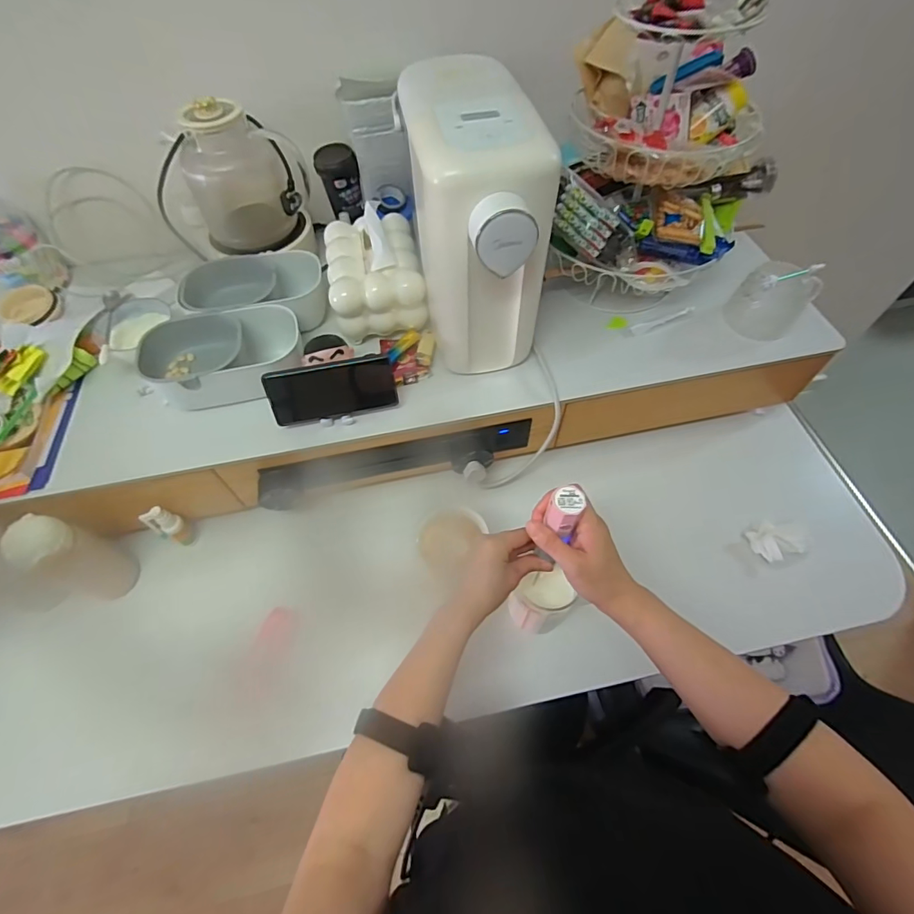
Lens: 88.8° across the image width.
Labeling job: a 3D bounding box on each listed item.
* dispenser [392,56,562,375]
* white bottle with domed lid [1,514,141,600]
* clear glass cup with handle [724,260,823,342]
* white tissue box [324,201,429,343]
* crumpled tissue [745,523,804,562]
[{"bbox_3d":[0.026,-0.270,0.594,0.135,0.281,0.229,-12,59,-6],"label":"dispenser"},{"bbox_3d":[-0.512,0.145,0.644,0.060,0.206,0.070,25,62,16],"label":"white bottle with domed lid"},{"bbox_3d":[0.461,-0.227,0.690,0.099,0.093,0.091,-1,58,1],"label":"clear glass cup with handle"},{"bbox_3d":[-0.127,-0.287,0.707,0.134,0.110,0.184,-11,58,-5],"label":"white tissue box"},{"bbox_3d":[0.469,0.124,0.687,0.060,0.026,0.050,-13,59,-6],"label":"crumpled tissue"}]

